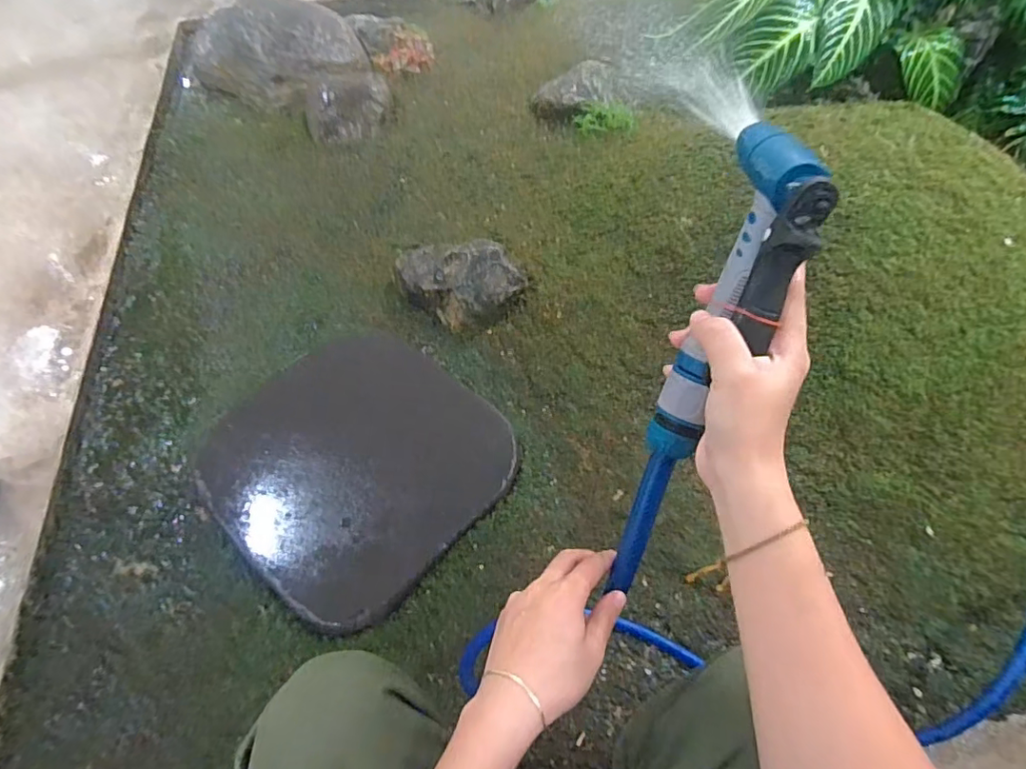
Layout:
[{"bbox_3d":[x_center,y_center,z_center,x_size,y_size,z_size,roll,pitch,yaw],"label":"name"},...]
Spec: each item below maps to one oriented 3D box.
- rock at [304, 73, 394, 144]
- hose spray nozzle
[{"bbox_3d":[-0.450,-0.761,1.430,0.233,0.094,0.238,-19,59,-5],"label":"rock"},{"bbox_3d":[0.128,-0.050,0.322,0.060,0.204,0.075,25,19,19],"label":"hose spray nozzle"}]

